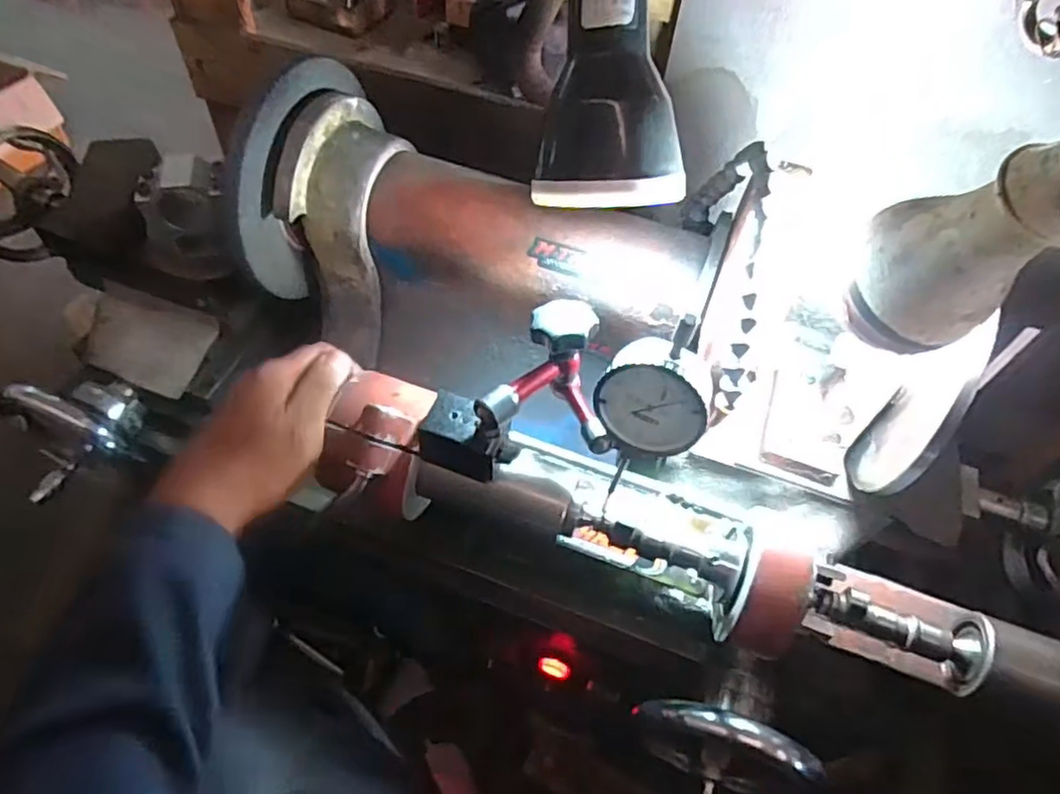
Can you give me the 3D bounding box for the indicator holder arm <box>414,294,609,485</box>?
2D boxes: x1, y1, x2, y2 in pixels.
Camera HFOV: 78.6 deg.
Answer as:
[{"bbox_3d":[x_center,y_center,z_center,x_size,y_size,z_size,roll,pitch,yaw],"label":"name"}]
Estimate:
[{"bbox_3d":[-0.010,0.003,0.366,0.104,0.077,0.071,-9,57,-11],"label":"indicator holder arm"}]

